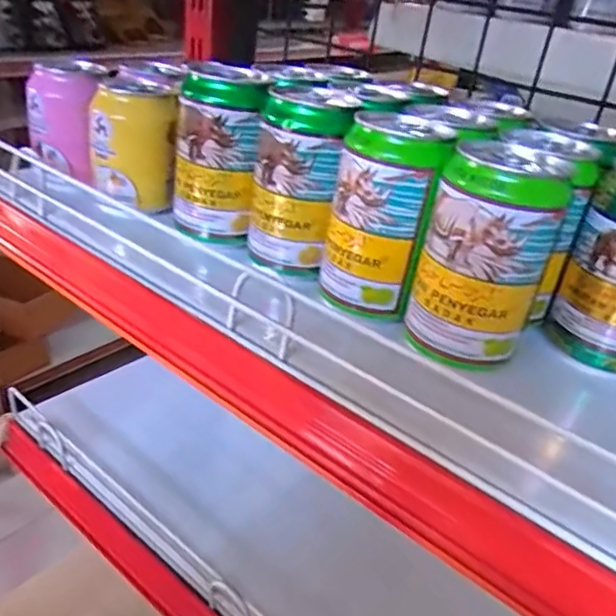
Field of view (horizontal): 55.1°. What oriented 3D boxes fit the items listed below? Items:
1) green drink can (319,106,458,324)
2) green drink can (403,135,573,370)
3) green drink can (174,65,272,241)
[{"bbox_3d":[0.044,-0.055,0.349,0.057,0.110,0.051,11,31,7],"label":"green drink can"},{"bbox_3d":[0.093,-0.028,0.315,0.063,0.103,0.056,16,32,16],"label":"green drink can"},{"bbox_3d":[-0.062,-0.106,0.408,0.060,0.105,0.050,5,31,-3],"label":"green drink can"}]

